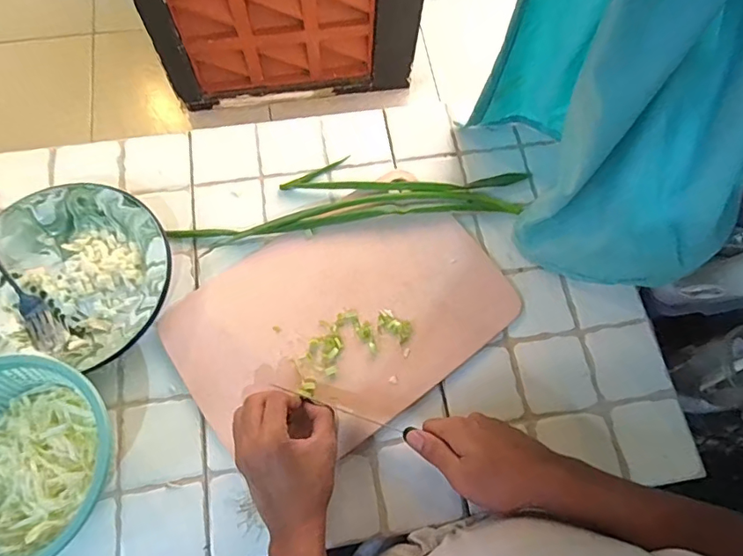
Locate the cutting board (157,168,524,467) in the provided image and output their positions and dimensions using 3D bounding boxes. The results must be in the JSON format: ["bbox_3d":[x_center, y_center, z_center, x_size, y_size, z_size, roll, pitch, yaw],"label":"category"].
[{"bbox_3d":[-0.029,0.039,0.550,0.346,0.009,0.234,-33,75,-13],"label":"cutting board"}]

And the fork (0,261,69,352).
[{"bbox_3d":[-0.395,-0.005,0.533,0.028,0.038,0.203,-38,76,-15],"label":"fork"}]

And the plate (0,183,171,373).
[{"bbox_3d":[-0.323,-0.006,0.538,0.210,0.026,0.191,1,70,-2],"label":"plate"}]

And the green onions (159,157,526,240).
[{"bbox_3d":[-0.022,-0.104,0.600,0.412,0.013,0.092,-5,71,-4],"label":"green onions"}]

